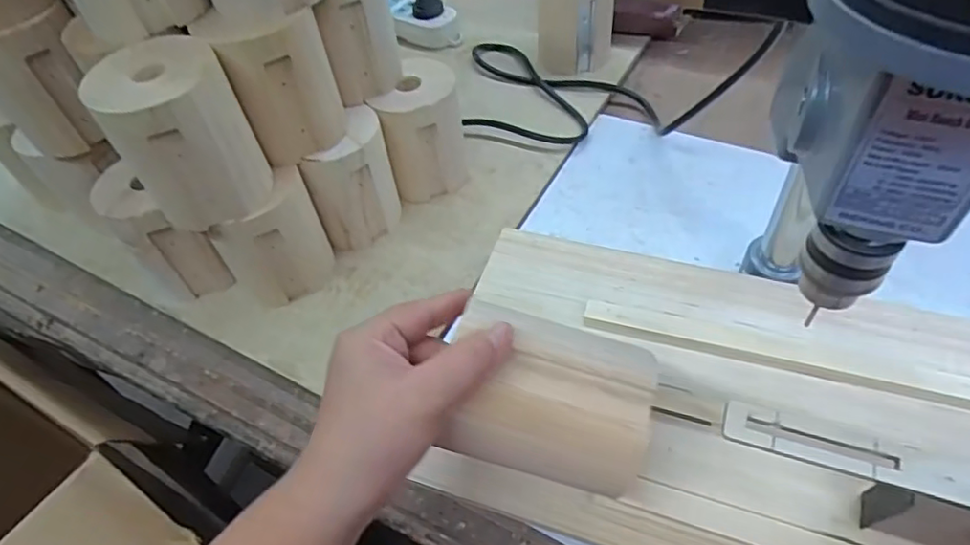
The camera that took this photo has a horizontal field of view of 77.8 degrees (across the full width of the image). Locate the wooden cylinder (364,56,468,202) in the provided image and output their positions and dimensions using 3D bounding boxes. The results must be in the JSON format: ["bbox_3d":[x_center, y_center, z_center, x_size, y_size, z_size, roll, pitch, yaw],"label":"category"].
[{"bbox_3d":[-0.056,-0.125,0.541,0.072,0.101,0.066,-20,52,-10],"label":"wooden cylinder"}]

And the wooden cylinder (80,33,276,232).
[{"bbox_3d":[-0.195,-0.092,0.397,0.077,0.103,0.076,-26,53,-15],"label":"wooden cylinder"}]

